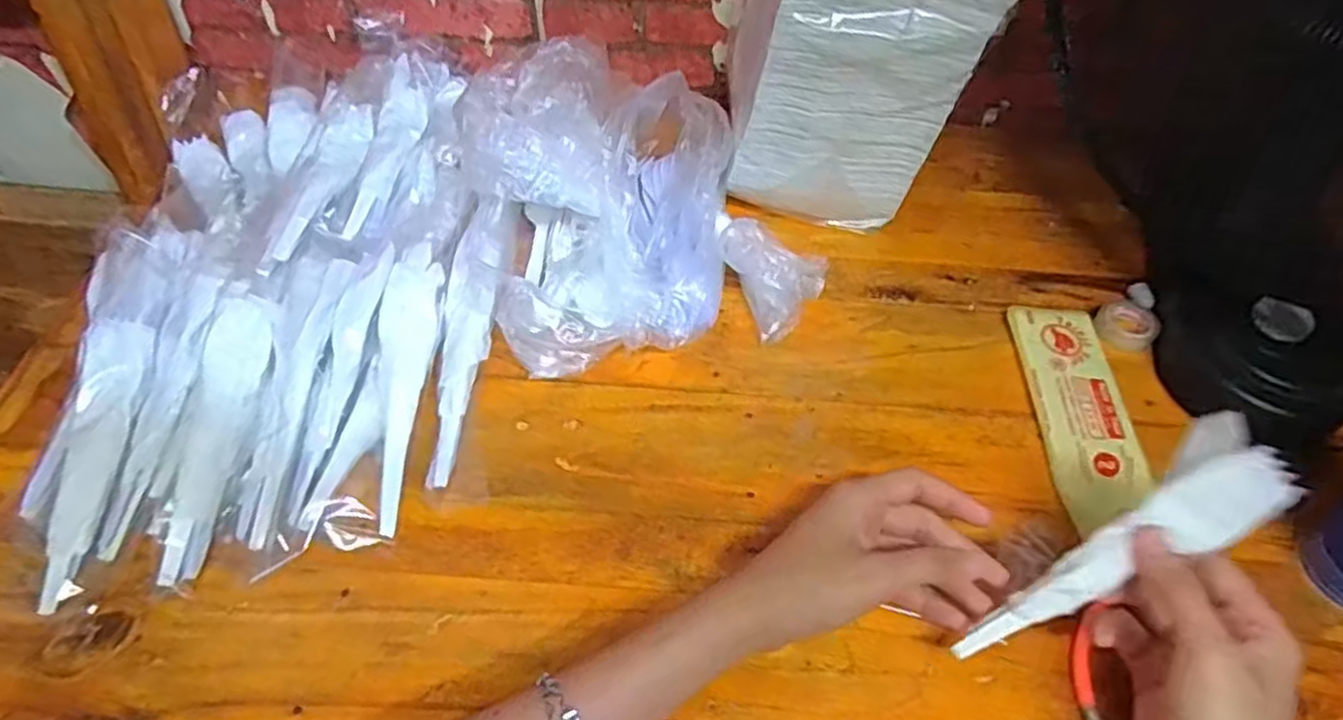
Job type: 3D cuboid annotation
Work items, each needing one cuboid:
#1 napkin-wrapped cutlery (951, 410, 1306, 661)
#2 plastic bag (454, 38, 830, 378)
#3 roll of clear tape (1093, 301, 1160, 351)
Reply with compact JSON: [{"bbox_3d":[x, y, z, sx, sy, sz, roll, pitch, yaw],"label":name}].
[{"bbox_3d":[0.199,0.088,0.338,0.158,0.015,0.045,-39,59,9],"label":"napkin-wrapped cutlery"},{"bbox_3d":[-0.027,-0.109,0.491,0.191,0.098,0.198,-13,55,-13],"label":"plastic bag"},{"bbox_3d":[0.306,-0.024,0.499,0.037,0.011,0.037,2,53,-2],"label":"roll of clear tape"}]

